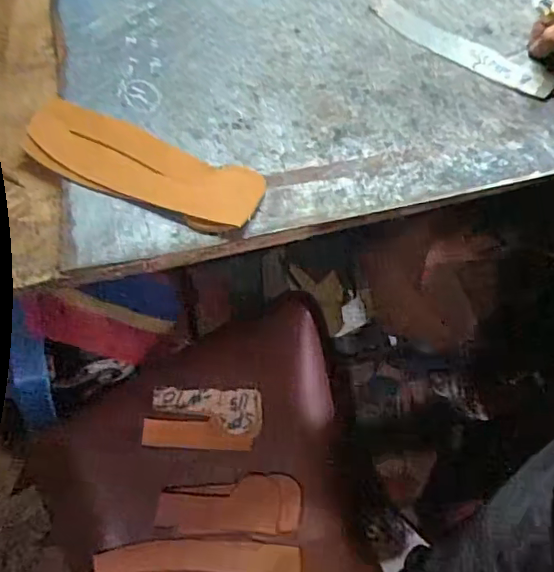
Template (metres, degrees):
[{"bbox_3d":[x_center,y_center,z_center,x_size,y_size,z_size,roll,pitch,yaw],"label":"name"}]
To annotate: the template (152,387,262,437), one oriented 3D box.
[{"bbox_3d":[-0.082,0.147,0.663,0.125,0.008,0.052,2,68,-3],"label":"template"}]

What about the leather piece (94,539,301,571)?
[{"bbox_3d":[-0.080,0.291,0.590,0.208,0.005,0.050,6,62,-1],"label":"leather piece"}]

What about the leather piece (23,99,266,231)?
[{"bbox_3d":[-0.114,-0.106,0.477,0.206,0.018,0.078,23,62,13],"label":"leather piece"}]

